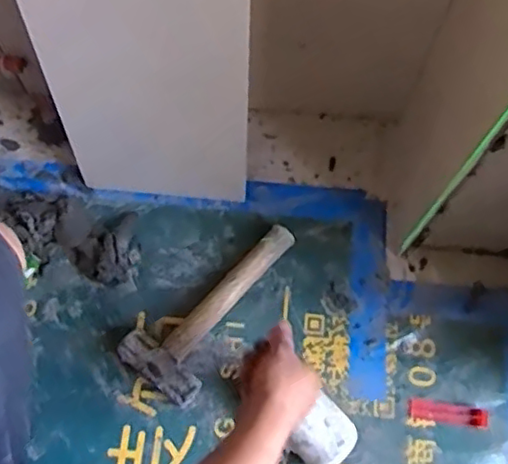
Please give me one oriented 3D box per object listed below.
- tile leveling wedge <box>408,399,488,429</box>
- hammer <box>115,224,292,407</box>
[{"bbox_3d":[0.226,0.212,0.732,0.088,0.014,0.023,9,71,3],"label":"tile leveling wedge"},{"bbox_3d":[-0.040,0.088,0.758,0.103,0.044,0.247,41,76,13],"label":"hammer"}]

